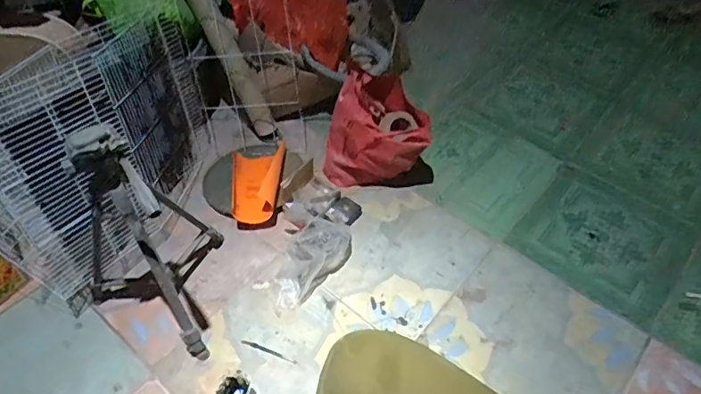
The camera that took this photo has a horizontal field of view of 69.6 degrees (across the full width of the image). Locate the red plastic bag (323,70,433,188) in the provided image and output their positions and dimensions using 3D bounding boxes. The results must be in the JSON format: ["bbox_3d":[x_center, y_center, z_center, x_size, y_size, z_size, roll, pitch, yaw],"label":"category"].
[{"bbox_3d":[0.068,-0.169,1.374,0.275,0.293,0.138,-3,50,-3],"label":"red plastic bag"}]

